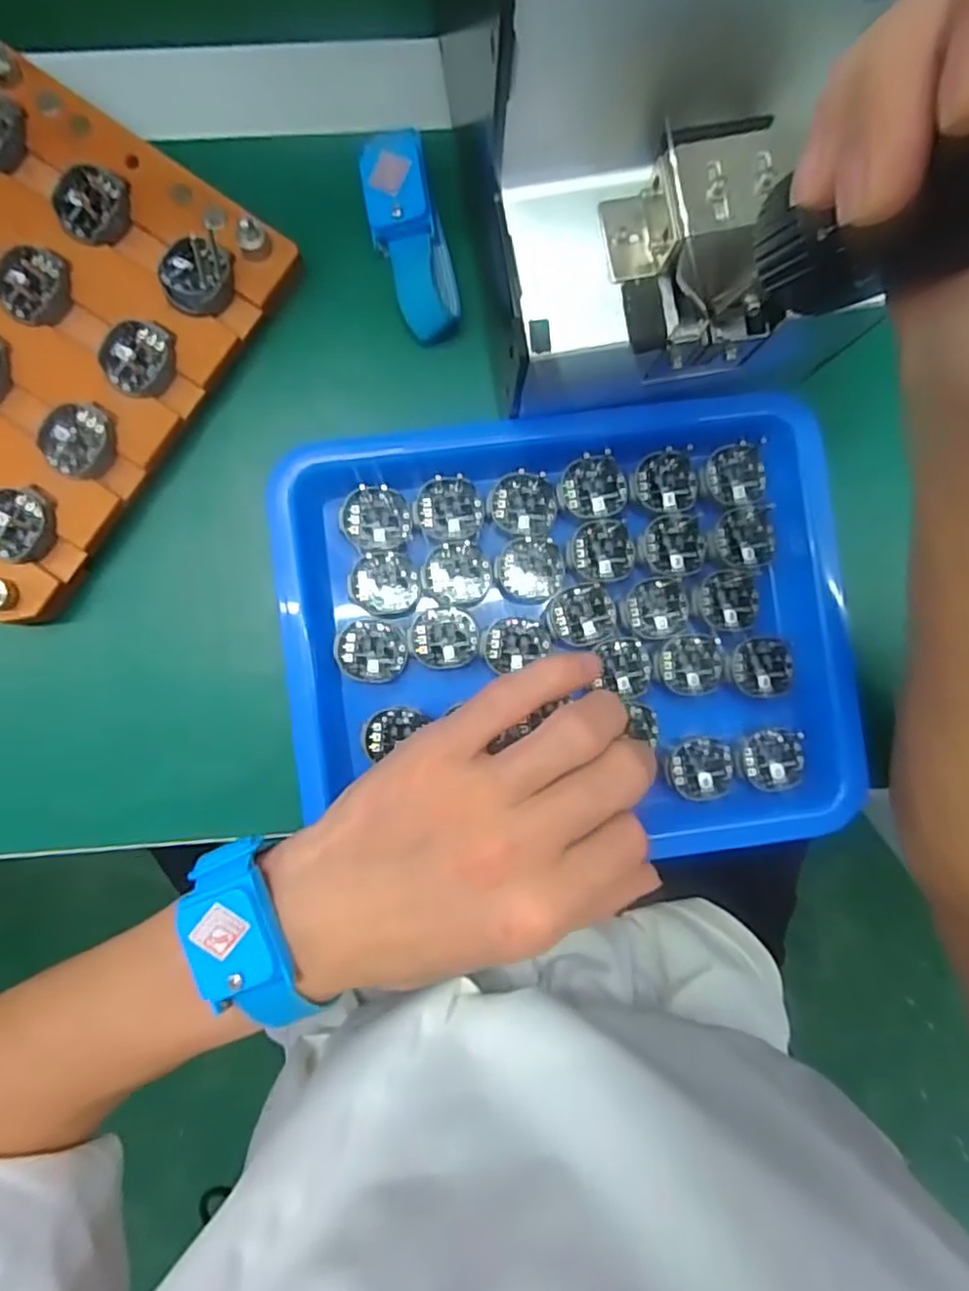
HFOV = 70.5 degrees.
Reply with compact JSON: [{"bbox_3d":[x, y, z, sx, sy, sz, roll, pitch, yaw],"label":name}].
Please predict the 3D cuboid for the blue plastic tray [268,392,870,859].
[{"bbox_3d":[0.032,-0.004,0.272,0.212,0.025,0.174,-7,92,-1],"label":"blue plastic tray"}]

